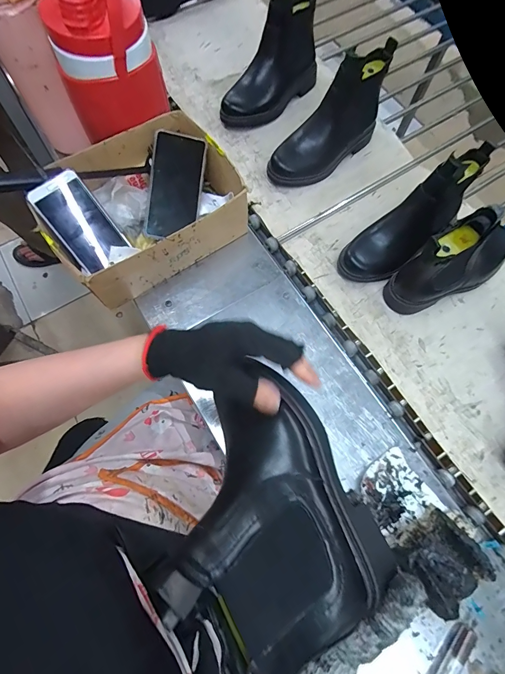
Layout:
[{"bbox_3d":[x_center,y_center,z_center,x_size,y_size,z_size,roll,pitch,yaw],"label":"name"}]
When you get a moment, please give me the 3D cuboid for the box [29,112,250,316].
[{"bbox_3d":[-0.168,-0.194,0.561,0.277,0.131,0.198,-31,74,-12],"label":"box"}]

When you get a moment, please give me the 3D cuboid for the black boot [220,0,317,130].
[{"bbox_3d":[0.037,-0.526,0.678,0.090,0.153,0.232,39,74,11],"label":"black boot"}]

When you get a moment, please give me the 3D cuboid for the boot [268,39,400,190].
[{"bbox_3d":[0.142,-0.386,0.630,0.237,0.154,0.084,-38,76,-14],"label":"boot"}]

